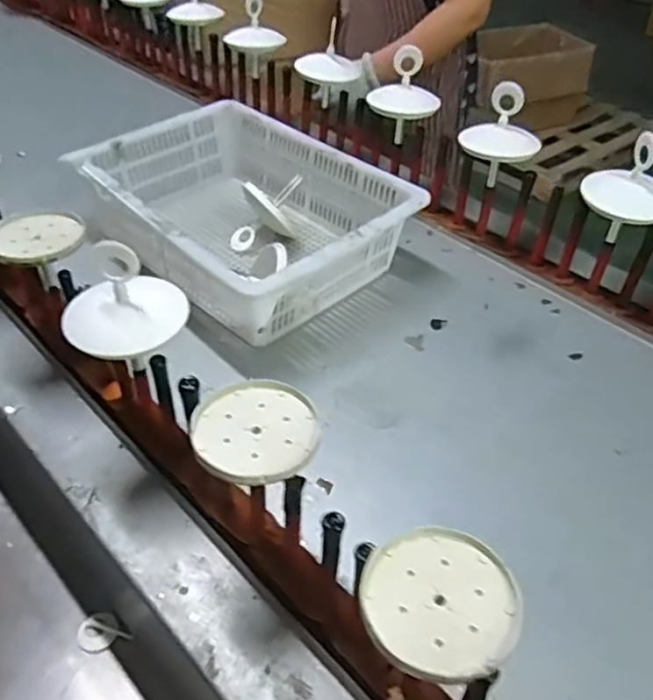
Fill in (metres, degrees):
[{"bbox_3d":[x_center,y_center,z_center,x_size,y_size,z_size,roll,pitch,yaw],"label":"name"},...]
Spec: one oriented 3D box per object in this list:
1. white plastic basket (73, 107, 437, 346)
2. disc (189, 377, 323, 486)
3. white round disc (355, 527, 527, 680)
[{"bbox_3d":[-0.134,-0.229,1.076,0.361,0.132,0.479,-29,52,-32],"label":"white plastic basket"},{"bbox_3d":[-0.066,0.069,0.592,0.106,0.018,0.119,-29,51,-32],"label":"disc"},{"bbox_3d":[0.083,0.179,0.477,0.110,0.010,0.110,3,42,-2],"label":"white round disc"}]

